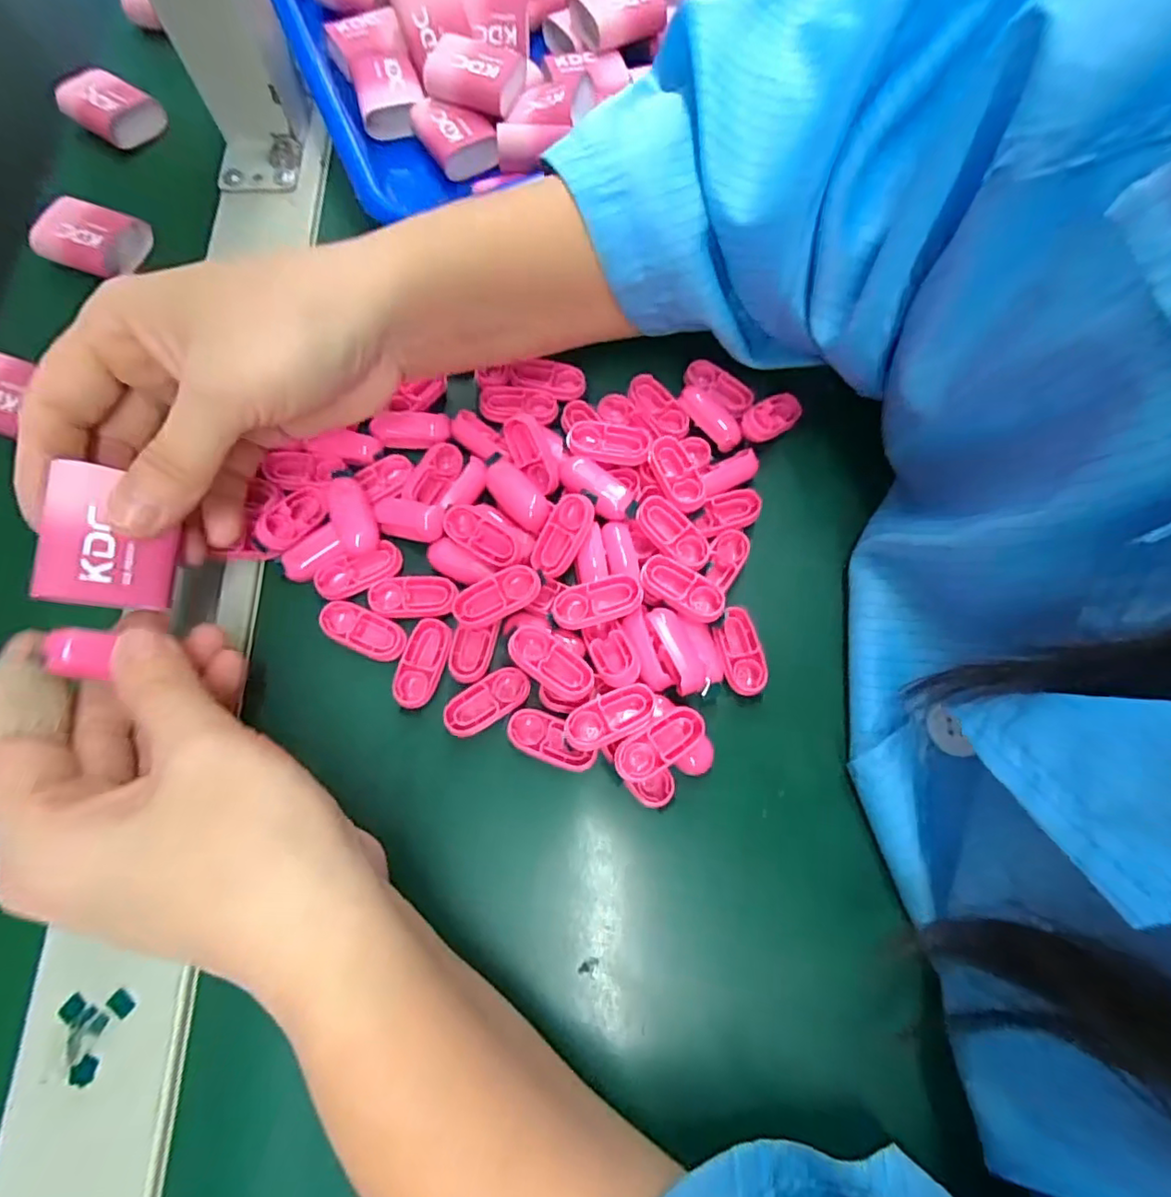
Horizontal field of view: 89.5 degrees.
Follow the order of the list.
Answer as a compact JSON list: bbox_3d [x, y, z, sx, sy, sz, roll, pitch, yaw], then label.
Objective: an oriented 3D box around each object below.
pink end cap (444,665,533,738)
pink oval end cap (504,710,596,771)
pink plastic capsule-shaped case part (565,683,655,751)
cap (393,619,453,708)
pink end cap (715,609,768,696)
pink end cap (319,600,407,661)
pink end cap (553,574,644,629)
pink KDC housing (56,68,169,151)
[{"bbox_3d":[-0.037,0.038,0.219,0.034,0.004,0.015,-32,75,-10],"label":"pink end cap"},{"bbox_3d":[-0.012,0.052,0.217,0.034,0.004,0.016,20,73,6],"label":"pink oval end cap"},{"bbox_3d":[0.009,0.042,0.212,0.034,0.008,0.015,-25,74,-8],"label":"pink plastic capsule-shaped case part"},{"bbox_3d":[-0.062,0.024,0.224,0.016,0.004,0.033,18,73,5],"label":"cap"},{"bbox_3d":[0.061,0.021,0.232,0.016,0.006,0.033,-8,72,-3],"label":"pink end cap"},{"bbox_3d":[-0.086,0.012,0.226,0.035,0.004,0.016,22,73,6],"label":"pink end cap"},{"bbox_3d":[0.005,0.002,0.225,0.034,0.008,0.015,-15,73,-6],"label":"pink end cap"},{"bbox_3d":[-0.256,-0.263,0.317,0.047,0.015,0.032,25,73,7],"label":"pink KDC housing"}]

